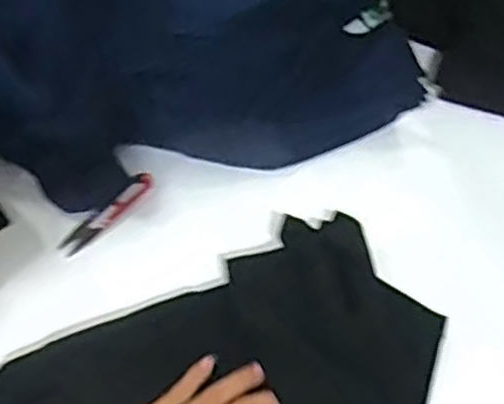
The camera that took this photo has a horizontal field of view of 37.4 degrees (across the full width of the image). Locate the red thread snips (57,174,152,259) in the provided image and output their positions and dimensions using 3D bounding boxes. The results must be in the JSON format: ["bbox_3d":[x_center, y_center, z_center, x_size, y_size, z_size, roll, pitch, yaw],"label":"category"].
[{"bbox_3d":[-0.149,0.011,0.762,0.023,0.010,0.119,33,59,25],"label":"red thread snips"}]

